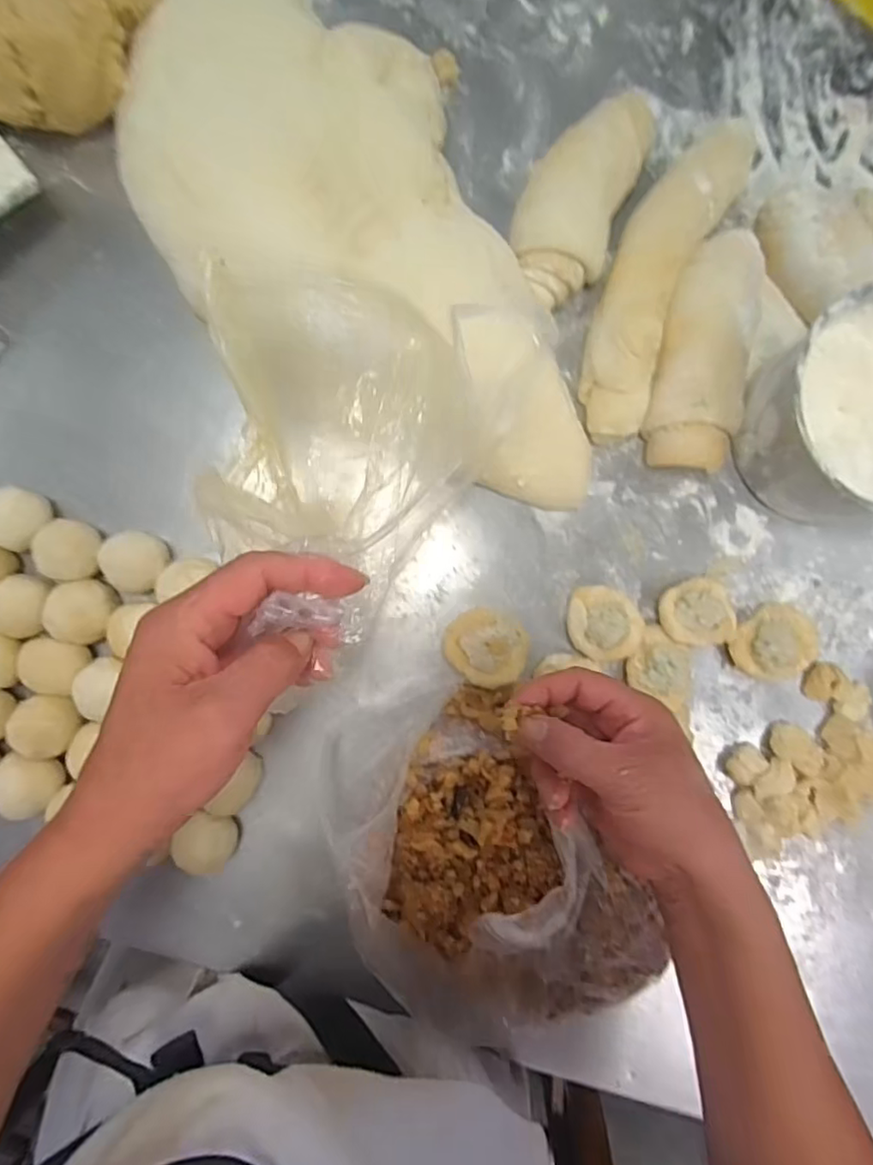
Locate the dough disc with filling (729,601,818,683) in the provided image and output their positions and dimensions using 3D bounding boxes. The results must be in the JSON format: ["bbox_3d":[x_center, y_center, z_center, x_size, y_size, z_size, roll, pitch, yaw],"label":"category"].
[{"bbox_3d":[0.258,0.045,0.456,0.058,0.029,0.057,0,89,-6],"label":"dough disc with filling"}]

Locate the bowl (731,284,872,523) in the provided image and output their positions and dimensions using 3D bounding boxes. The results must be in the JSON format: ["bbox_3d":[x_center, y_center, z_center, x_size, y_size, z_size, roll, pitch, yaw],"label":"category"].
[{"bbox_3d":[0.303,-0.120,0.432,0.150,0.093,0.147,0,89,-6],"label":"bowl"}]

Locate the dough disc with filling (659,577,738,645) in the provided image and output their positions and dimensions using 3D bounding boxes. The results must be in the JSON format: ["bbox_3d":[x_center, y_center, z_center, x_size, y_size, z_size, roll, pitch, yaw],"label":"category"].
[{"bbox_3d":[0.197,0.023,0.453,0.057,0.026,0.049,-3,89,-6],"label":"dough disc with filling"}]

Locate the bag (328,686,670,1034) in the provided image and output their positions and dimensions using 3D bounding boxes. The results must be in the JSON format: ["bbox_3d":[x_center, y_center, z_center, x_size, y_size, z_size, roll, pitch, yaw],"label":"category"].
[{"bbox_3d":[0.031,0.203,0.397,0.167,0.066,0.219,-34,93,-5],"label":"bag"}]

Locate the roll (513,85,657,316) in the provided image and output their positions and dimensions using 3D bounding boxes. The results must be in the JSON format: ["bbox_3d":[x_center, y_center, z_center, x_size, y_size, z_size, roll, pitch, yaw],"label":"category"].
[{"bbox_3d":[0.104,-0.286,0.446,0.073,0.049,0.162,22,87,-5],"label":"roll"}]

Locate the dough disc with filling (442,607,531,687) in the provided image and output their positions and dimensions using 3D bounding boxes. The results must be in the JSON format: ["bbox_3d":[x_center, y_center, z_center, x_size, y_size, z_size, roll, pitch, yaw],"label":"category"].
[{"bbox_3d":[0.037,0.046,0.433,0.058,0.012,0.058,2,72,-7],"label":"dough disc with filling"}]

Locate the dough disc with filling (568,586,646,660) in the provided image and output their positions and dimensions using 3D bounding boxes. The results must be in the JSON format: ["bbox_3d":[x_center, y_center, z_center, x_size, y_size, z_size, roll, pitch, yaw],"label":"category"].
[{"bbox_3d":[0.126,0.030,0.447,0.055,0.027,0.053,0,89,-6],"label":"dough disc with filling"}]

